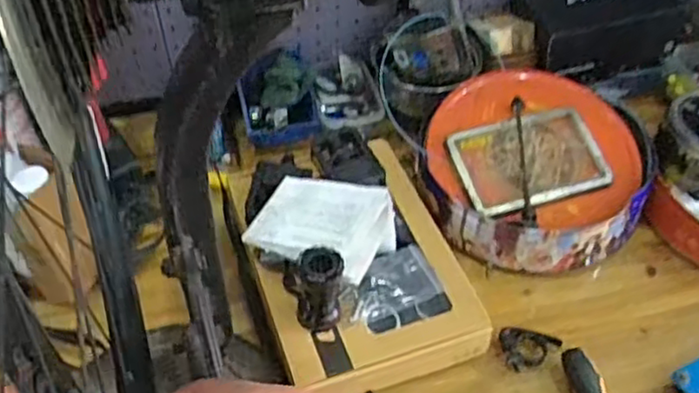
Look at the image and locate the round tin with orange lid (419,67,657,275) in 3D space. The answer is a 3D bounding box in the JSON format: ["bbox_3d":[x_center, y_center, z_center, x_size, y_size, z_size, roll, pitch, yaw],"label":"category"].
[{"bbox_3d":[0.240,-0.040,0.859,0.289,0.090,0.273,-37,72,-19],"label":"round tin with orange lid"}]

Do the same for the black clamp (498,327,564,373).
[{"bbox_3d":[0.202,0.172,0.742,0.066,0.017,0.048,5,48,4],"label":"black clamp"}]

